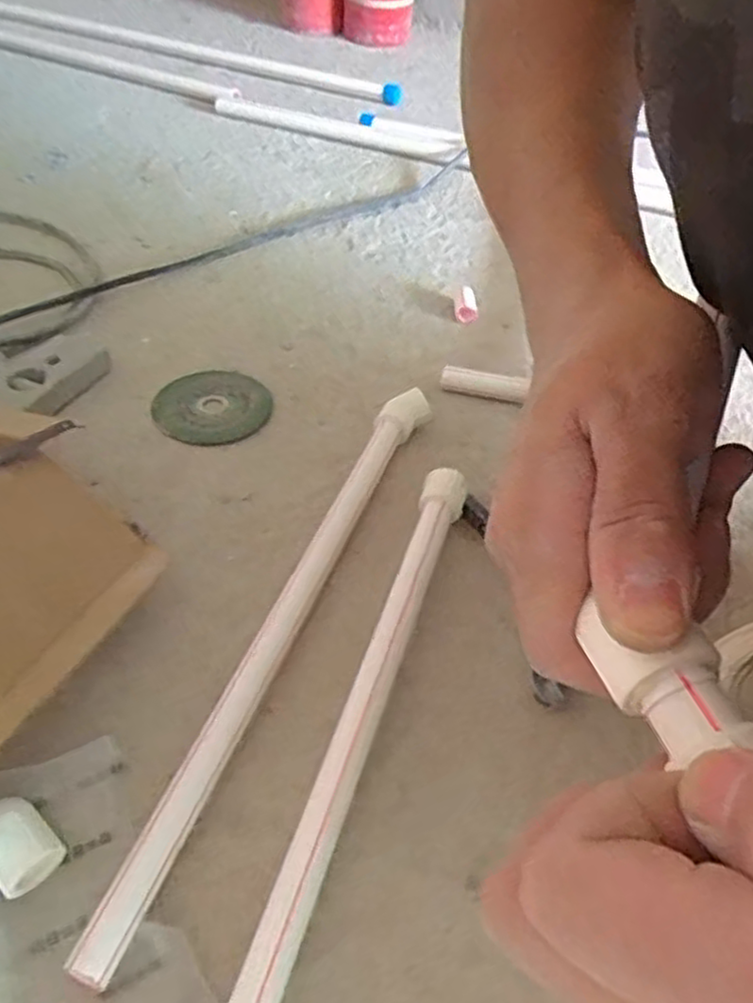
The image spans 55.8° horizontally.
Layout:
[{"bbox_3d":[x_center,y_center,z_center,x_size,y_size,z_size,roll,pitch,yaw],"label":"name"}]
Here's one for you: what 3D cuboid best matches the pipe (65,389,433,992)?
[{"bbox_3d":[-0.050,0.061,0.437,0.030,0.028,0.418,19,48,12],"label":"pipe"}]

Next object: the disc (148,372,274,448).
[{"bbox_3d":[-0.133,-0.079,0.575,0.091,0.008,0.091,3,46,-3],"label":"disc"}]

